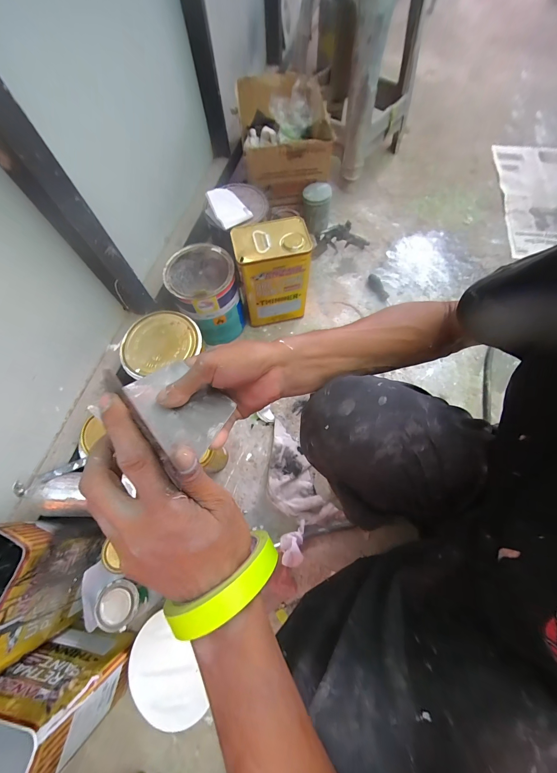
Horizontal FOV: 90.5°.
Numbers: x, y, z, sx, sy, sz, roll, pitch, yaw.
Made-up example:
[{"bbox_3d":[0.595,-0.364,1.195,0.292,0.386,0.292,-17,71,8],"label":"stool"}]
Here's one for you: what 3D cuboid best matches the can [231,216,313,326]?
[{"bbox_3d":[-0.012,-0.276,0.718,0.165,0.259,0.100,-12,69,-3],"label":"can"}]

